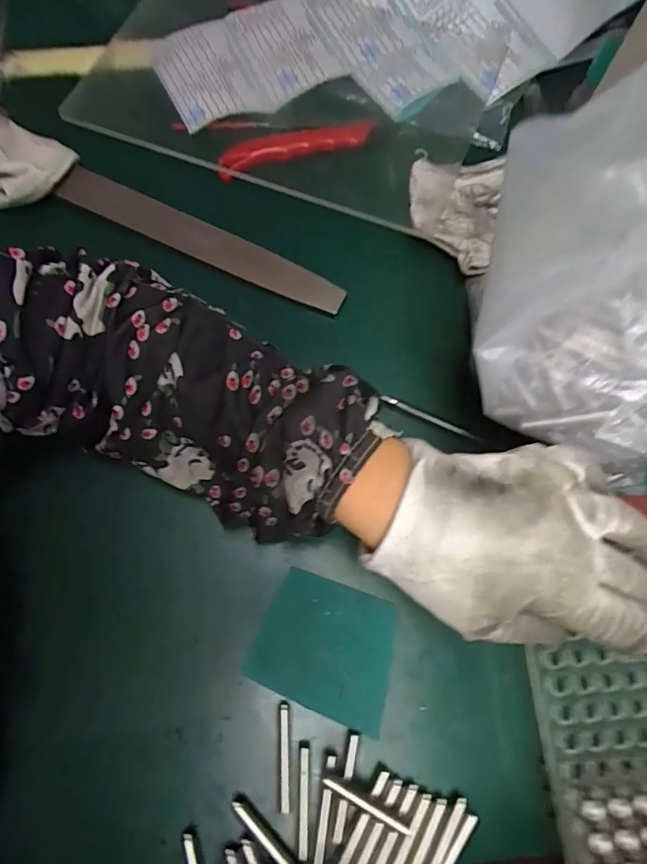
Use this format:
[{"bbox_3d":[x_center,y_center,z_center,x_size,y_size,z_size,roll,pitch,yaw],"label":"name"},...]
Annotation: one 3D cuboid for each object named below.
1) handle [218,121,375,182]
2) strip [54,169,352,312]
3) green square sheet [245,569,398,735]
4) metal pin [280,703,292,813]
[{"bbox_3d":[-0.020,-0.212,0.353,0.119,0.011,0.023,-18,78,-7],"label":"handle"},{"bbox_3d":[-0.085,-0.136,0.335,0.215,0.009,0.026,25,77,3],"label":"strip"},{"bbox_3d":[0.001,0.119,0.264,0.076,0.004,0.066,17,76,11],"label":"green square sheet"},{"bbox_3d":[-0.020,0.168,0.248,0.006,0.005,0.047,-2,77,-3],"label":"metal pin"}]

